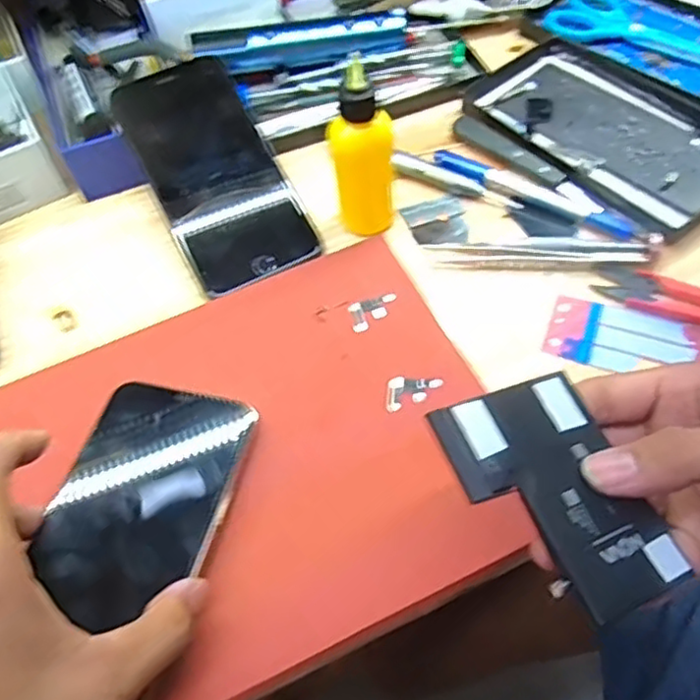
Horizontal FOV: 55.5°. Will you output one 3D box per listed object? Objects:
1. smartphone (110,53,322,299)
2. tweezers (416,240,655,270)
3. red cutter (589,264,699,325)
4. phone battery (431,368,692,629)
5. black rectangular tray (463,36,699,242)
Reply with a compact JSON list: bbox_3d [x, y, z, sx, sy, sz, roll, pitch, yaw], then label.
[{"bbox_3d":[-0.084,-0.112,0.409,0.076,0.010,0.157,-26,78,-12],"label":"smartphone"},{"bbox_3d":[0.109,-0.058,0.389,0.124,0.009,0.019,1,58,4],"label":"tweezers"},{"bbox_3d":[0.186,-0.027,0.361,0.099,0.009,0.024,21,62,16],"label":"red cutter"},{"bbox_3d":[0.075,0.052,0.242,0.062,0.004,0.088,-16,64,-23],"label":"phone battery"},{"bbox_3d":[0.166,-0.151,0.441,0.109,0.011,0.183,-36,63,-18],"label":"black rectangular tray"}]

